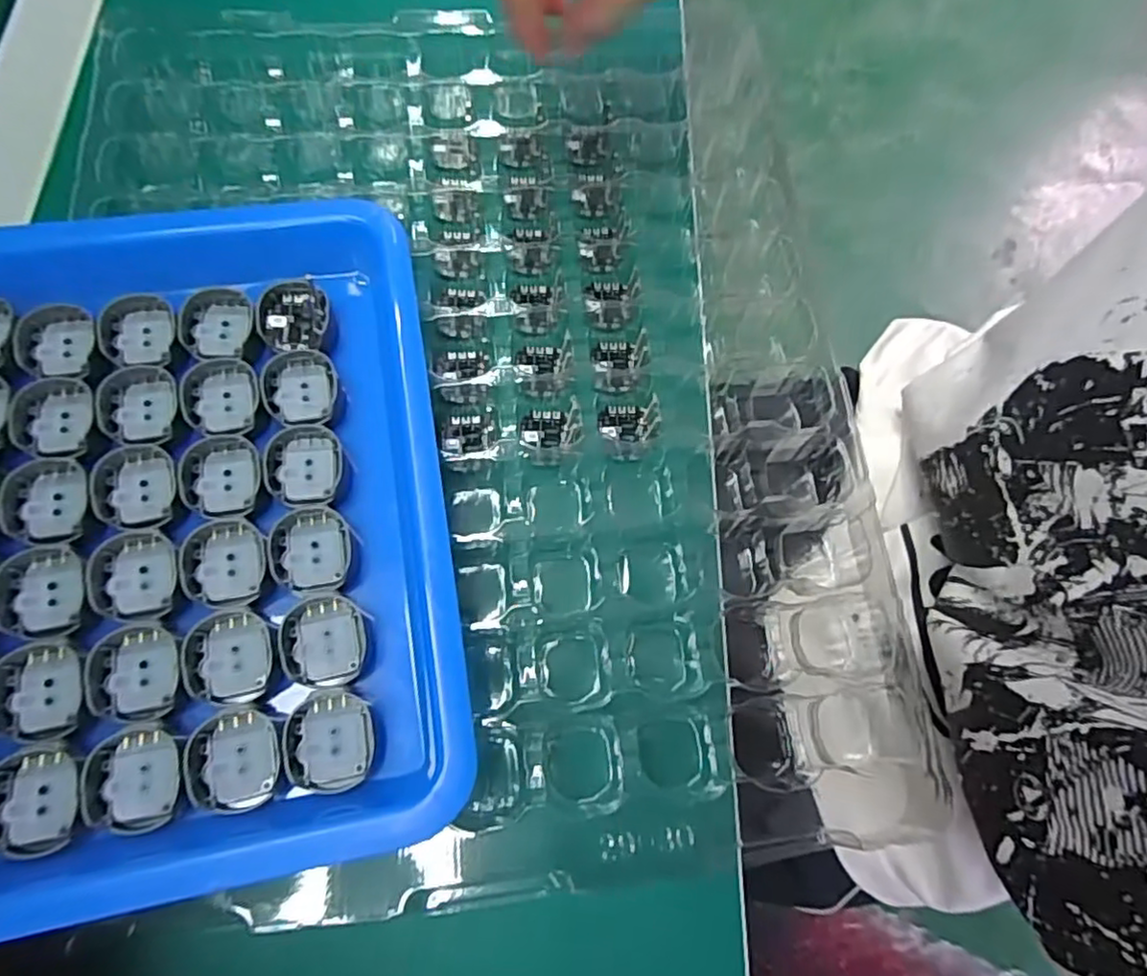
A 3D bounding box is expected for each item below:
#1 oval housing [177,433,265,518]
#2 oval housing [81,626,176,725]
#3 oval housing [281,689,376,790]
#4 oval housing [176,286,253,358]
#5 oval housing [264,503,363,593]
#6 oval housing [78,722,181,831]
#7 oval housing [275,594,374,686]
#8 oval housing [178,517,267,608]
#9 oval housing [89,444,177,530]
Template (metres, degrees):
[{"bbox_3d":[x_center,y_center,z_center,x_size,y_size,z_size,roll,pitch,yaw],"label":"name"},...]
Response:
[{"bbox_3d":[-0.117,-0.004,0.218,0.025,0.006,0.030,-15,73,-7],"label":"oval housing"},{"bbox_3d":[-0.132,0.055,0.195,0.024,0.005,0.027,-12,73,-6],"label":"oval housing"},{"bbox_3d":[-0.073,0.076,0.197,0.025,0.012,0.027,-1,72,-3],"label":"oval housing"},{"bbox_3d":[-0.129,-0.059,0.237,0.023,0.009,0.028,-12,73,-6],"label":"oval housing"},{"bbox_3d":[-0.085,0.021,0.217,0.027,0.011,0.028,-2,72,-3],"label":"oval housing"},{"bbox_3d":[-0.125,0.082,0.185,0.023,0.007,0.027,-14,73,-6],"label":"oval housing"},{"bbox_3d":[-0.078,0.048,0.207,0.026,0.012,0.028,-7,72,-4],"label":"oval housing"},{"bbox_3d":[-0.112,0.024,0.208,0.025,0.004,0.028,-11,73,-6],"label":"oval housing"},{"bbox_3d":[-0.143,-0.001,0.214,0.025,0.004,0.028,-3,72,-3],"label":"oval housing"}]

